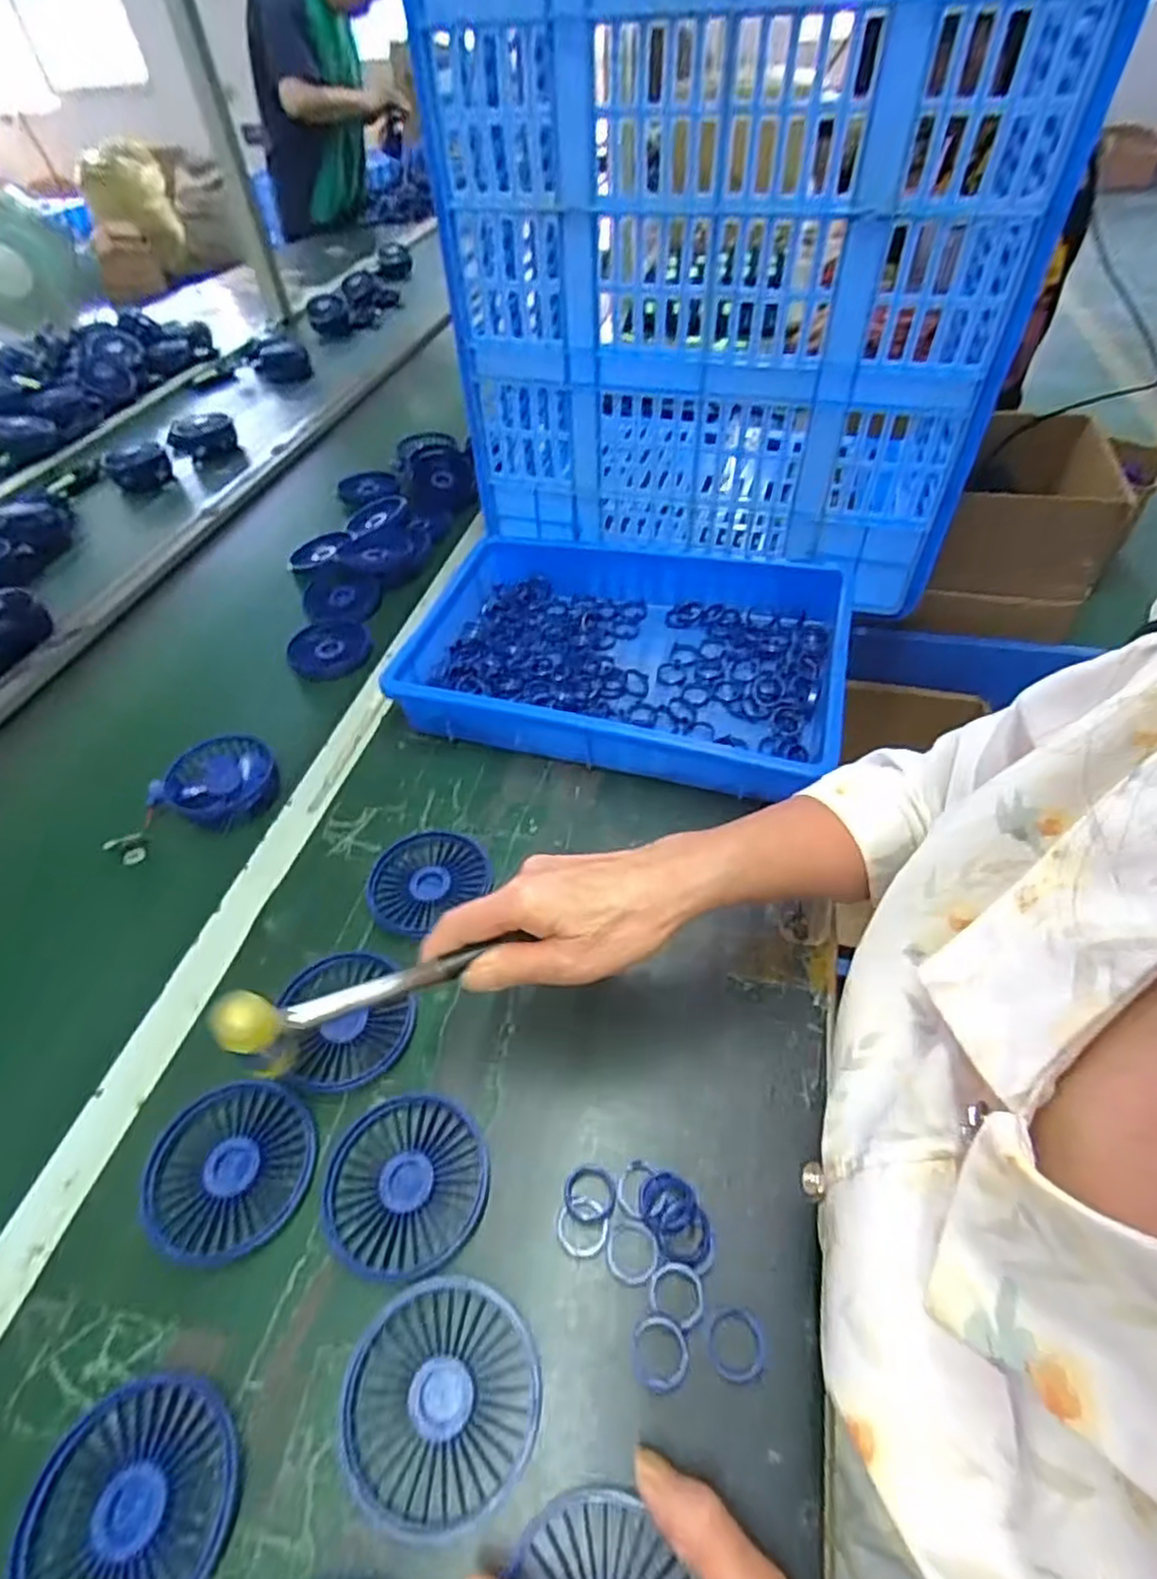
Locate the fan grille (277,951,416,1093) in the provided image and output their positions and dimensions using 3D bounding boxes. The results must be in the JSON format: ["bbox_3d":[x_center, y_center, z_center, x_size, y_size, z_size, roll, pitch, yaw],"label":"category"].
[{"bbox_3d":[-0.145,0.143,0.439,0.075,0.013,0.085,-21,50,-13],"label":"fan grille"}]

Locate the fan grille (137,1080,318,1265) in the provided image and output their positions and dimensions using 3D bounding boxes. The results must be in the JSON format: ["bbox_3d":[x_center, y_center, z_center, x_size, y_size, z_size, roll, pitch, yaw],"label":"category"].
[{"bbox_3d":[-0.193,0.210,0.387,0.086,0.017,0.087,-2,48,3],"label":"fan grille"}]

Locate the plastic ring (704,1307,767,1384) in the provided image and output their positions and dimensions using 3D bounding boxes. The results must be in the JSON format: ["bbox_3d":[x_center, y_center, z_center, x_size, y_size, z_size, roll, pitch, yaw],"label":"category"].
[{"bbox_3d":[0.075,0.266,0.333,0.029,0.004,0.028,2,49,7],"label":"plastic ring"}]

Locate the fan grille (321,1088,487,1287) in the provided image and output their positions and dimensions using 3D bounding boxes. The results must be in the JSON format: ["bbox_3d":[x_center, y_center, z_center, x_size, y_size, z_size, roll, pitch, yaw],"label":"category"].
[{"bbox_3d":[-0.094,0.213,0.378,0.086,0.006,0.086,-2,48,3],"label":"fan grille"}]

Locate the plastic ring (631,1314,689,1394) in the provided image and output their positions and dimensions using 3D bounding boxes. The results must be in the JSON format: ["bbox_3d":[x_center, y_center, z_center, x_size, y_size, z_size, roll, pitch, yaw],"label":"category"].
[{"bbox_3d":[0.039,0.271,0.334,0.027,0.004,0.029,-2,48,3],"label":"plastic ring"}]

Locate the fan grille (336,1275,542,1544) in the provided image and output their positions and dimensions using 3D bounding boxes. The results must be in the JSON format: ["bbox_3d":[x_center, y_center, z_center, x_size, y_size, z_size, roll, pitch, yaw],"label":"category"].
[{"bbox_3d":[-0.064,0.281,0.320,0.087,0.016,0.085,-2,48,3],"label":"fan grille"}]

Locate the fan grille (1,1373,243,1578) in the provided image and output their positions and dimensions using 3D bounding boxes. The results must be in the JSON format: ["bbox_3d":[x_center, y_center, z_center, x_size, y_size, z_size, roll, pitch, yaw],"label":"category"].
[{"bbox_3d":[-0.194,0.311,0.298,0.083,0.013,0.086,-2,48,3],"label":"fan grille"}]

